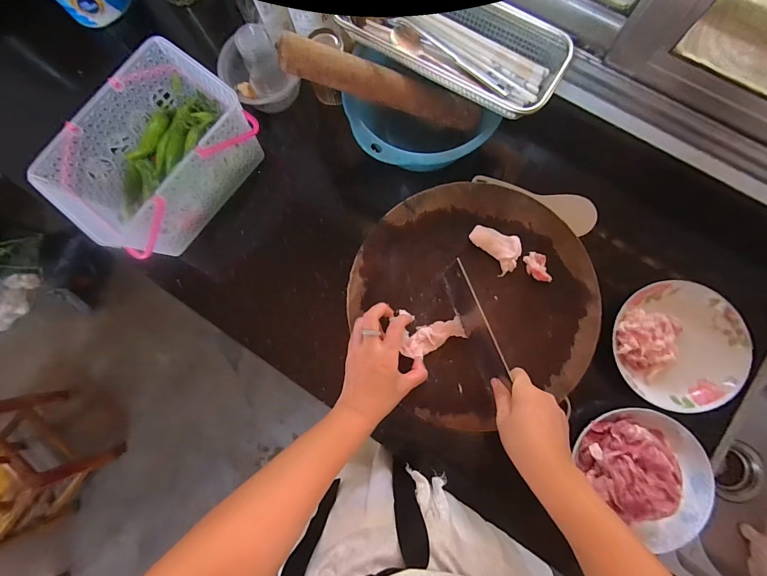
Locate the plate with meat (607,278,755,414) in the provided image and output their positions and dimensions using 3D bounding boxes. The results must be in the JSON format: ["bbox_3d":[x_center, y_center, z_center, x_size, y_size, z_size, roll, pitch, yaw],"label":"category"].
[{"bbox_3d":[0.413,0.080,0.502,0.166,0.032,0.171,-1,82,4],"label":"plate with meat"}]

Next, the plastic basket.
[{"bbox_3d":[-0.331,-0.193,0.548,0.173,0.136,0.260,37,86,8],"label":"plastic basket"}]

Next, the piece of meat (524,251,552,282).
[{"bbox_3d":[0.220,-0.030,0.512,0.030,0.008,0.045,-10,82,3],"label":"piece of meat"}]

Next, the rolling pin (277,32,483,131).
[{"bbox_3d":[0.011,-0.271,0.490,0.299,0.033,0.036,3,81,-29],"label":"rolling pin"}]

